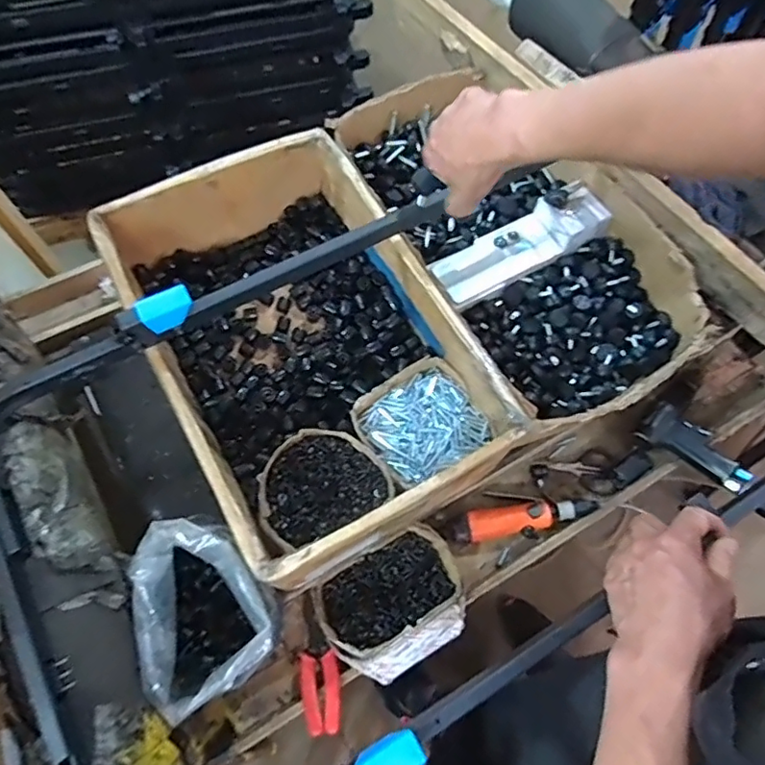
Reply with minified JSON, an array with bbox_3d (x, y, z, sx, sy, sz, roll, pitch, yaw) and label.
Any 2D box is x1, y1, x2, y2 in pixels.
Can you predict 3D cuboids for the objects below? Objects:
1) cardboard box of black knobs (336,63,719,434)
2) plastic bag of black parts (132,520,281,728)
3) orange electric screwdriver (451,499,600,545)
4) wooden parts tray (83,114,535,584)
[{"bbox_3d":[0.195,-0.222,0.833,0.315,0.120,0.588,-32,73,-14],"label":"cardboard box of black knobs"},{"bbox_3d":[-0.190,0.253,0.628,0.126,0.143,0.185,-13,69,-8],"label":"plastic bag of black parts"},{"bbox_3d":[0.193,0.189,0.775,0.210,0.044,0.043,-8,68,-6],"label":"orange electric screwdriver"},{"bbox_3d":[-0.103,-0.050,0.743,0.335,0.169,0.514,-28,72,-13],"label":"wooden parts tray"}]

